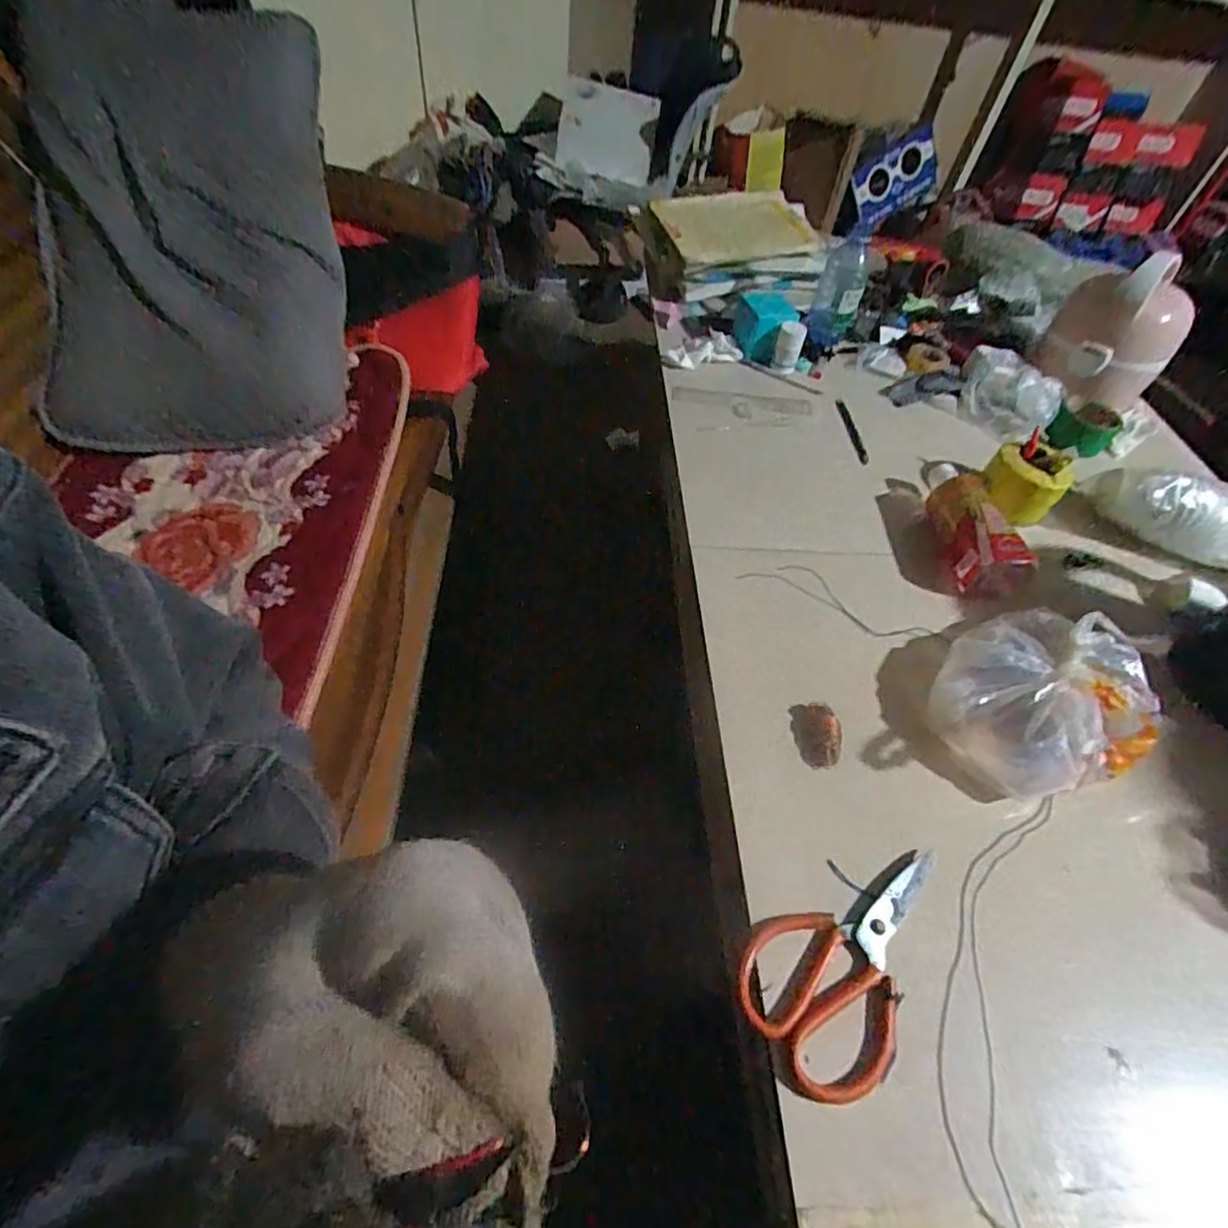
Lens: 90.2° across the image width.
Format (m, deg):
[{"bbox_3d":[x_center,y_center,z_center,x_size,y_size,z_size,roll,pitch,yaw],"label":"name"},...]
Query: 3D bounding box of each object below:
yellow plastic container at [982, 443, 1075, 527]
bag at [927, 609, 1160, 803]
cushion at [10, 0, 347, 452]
[{"bbox_3d":[0.492,-0.158,0.737,0.074,0.071,0.076,2,53,-2],"label":"yellow plastic container"},{"bbox_3d":[0.387,0.065,0.550,0.192,0.100,0.164,-14,54,-16],"label":"bag"},{"bbox_3d":[-0.593,-0.511,0.852,0.374,0.540,0.076,-1,11,-12],"label":"cushion"}]

